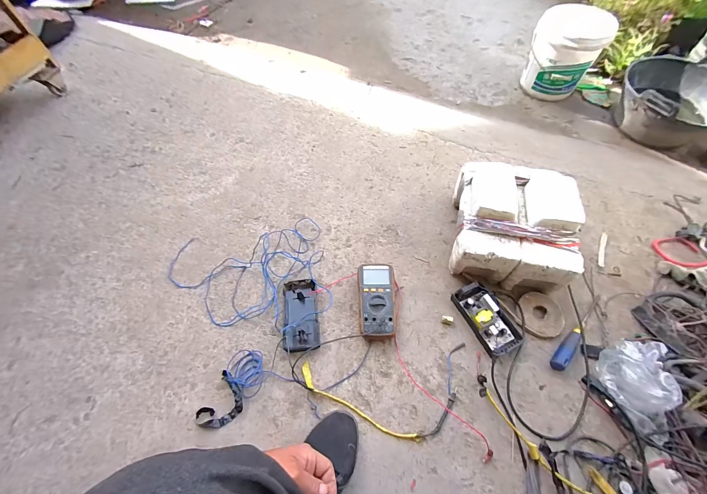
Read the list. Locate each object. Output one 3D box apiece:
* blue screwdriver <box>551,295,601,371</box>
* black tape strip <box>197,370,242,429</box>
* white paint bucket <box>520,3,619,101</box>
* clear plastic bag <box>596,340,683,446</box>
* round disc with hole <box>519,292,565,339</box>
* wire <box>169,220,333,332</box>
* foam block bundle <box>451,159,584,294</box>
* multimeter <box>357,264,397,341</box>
[{"bbox_3d":[0.548,0.201,0.721,0.251,0.025,0.029,-38,68,-22],"label":"blue screwdriver"},{"bbox_3d":[-0.274,0.329,0.626,0.075,0.032,0.103,29,62,14],"label":"black tape strip"},{"bbox_3d":[0.837,-0.773,1.222,0.245,0.292,0.245,0,61,0],"label":"white paint bucket"},{"bbox_3d":[0.603,0.302,0.638,0.087,0.098,0.186,4,59,0],"label":"clear plastic bag"},{"bbox_3d":[0.475,0.169,0.748,0.099,0.015,0.110,2,59,-1],"label":"round disc with hole"},{"bbox_3d":[-0.284,0.094,0.779,0.373,0.030,0.285,-11,61,-9],"label":"wire"},{"bbox_3d":[0.410,-0.063,0.799,0.264,0.202,0.304,9,59,3],"label":"foam block bundle"},{"bbox_3d":[0.060,0.134,0.753,0.091,0.048,0.181,-1,59,-3],"label":"multimeter"}]

